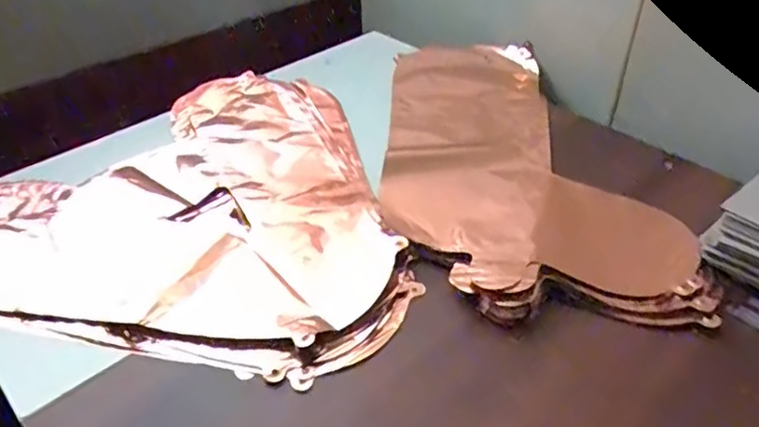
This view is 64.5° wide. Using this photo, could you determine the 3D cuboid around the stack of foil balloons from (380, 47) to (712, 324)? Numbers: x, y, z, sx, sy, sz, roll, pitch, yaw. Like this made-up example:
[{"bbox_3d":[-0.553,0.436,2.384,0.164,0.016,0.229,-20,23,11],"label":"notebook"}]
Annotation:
[{"bbox_3d":[0.121,-0.069,0.586,0.236,0.021,0.447,-3,39,-2],"label":"stack of foil balloons"}]

